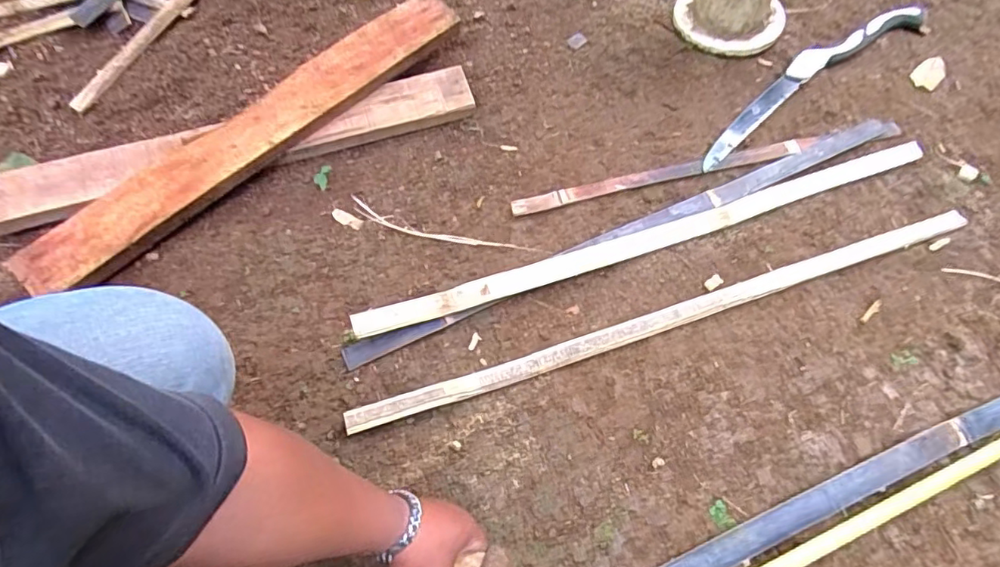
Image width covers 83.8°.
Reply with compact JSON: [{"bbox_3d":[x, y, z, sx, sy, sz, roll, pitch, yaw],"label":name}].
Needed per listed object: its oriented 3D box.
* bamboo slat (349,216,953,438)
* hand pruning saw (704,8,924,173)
[{"bbox_3d":[0.242,0.040,0.733,0.883,0.015,0.030,-17,61,-10],"label":"bamboo slat"},{"bbox_3d":[0.537,-0.362,0.967,0.593,0.029,0.079,-34,65,-18],"label":"hand pruning saw"}]

